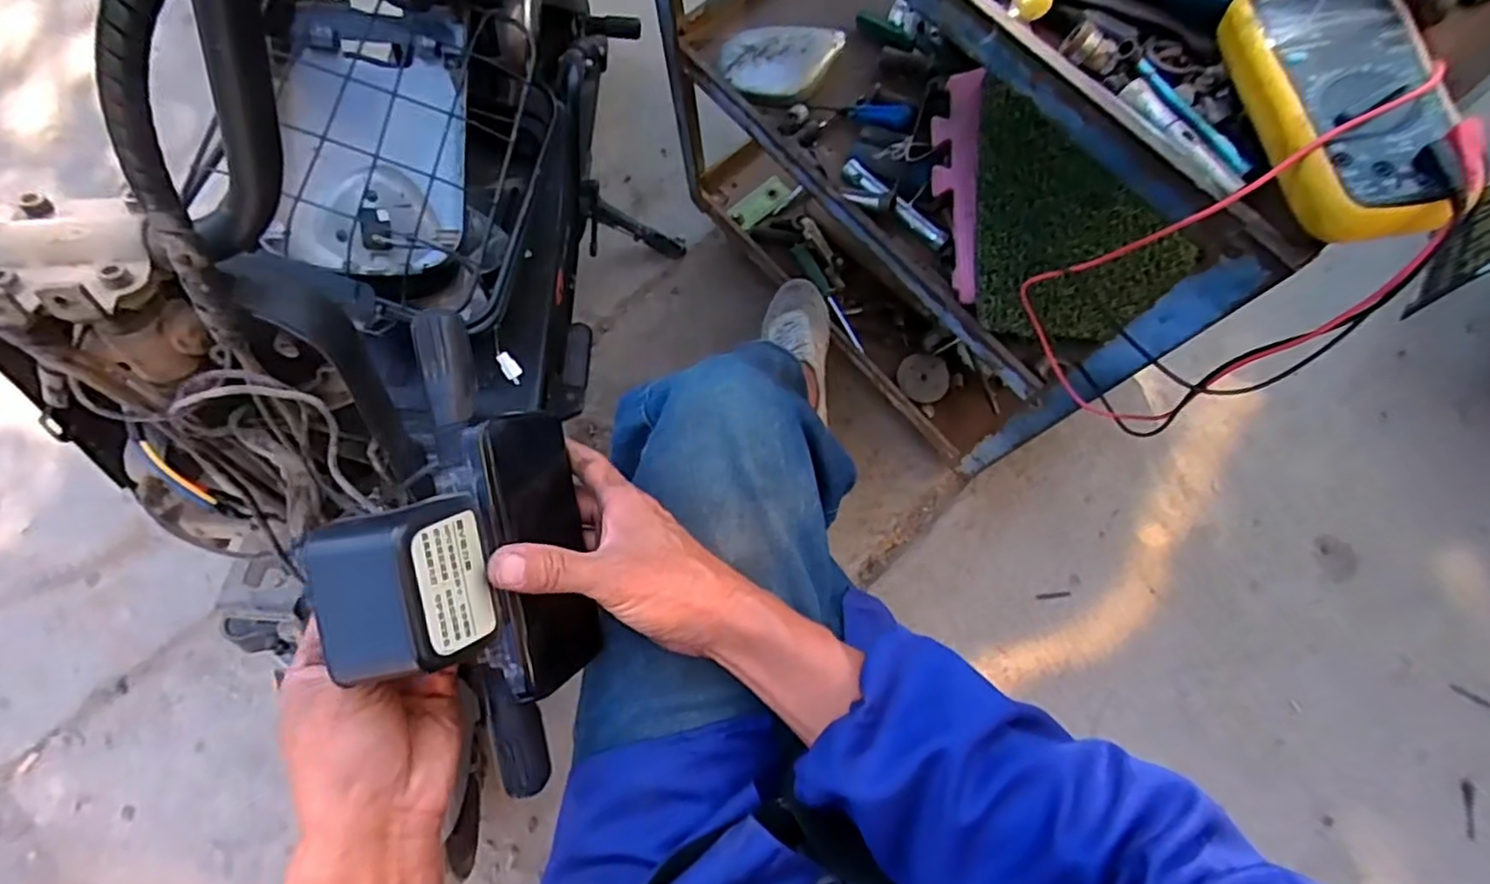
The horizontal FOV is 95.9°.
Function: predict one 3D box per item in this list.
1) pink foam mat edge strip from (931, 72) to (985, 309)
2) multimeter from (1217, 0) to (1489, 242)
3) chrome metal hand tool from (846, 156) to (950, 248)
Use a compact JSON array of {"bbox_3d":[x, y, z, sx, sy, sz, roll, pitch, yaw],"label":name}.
[{"bbox_3d":[0.223,-0.270,0.709,0.018,0.052,0.244,5,87,-31],"label":"pink foam mat edge strip"},{"bbox_3d":[0.336,-0.193,0.377,0.081,0.036,0.175,-7,69,16],"label":"multimeter"},{"bbox_3d":[0.164,-0.263,0.737,0.024,0.015,0.143,-44,79,-11],"label":"chrome metal hand tool"}]

